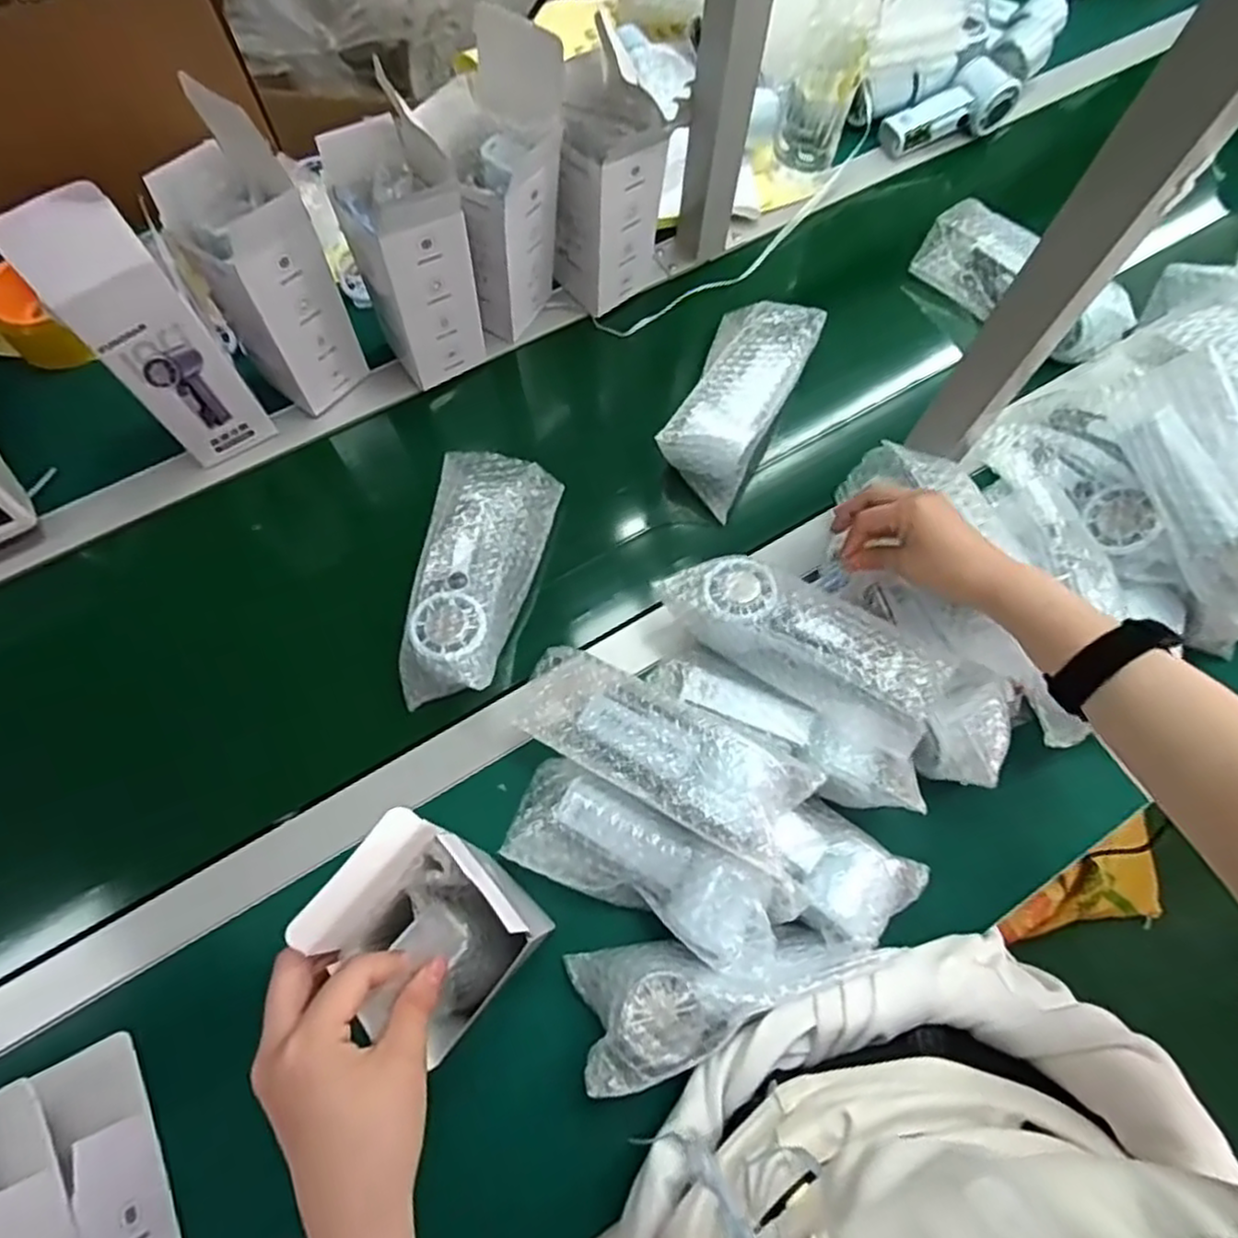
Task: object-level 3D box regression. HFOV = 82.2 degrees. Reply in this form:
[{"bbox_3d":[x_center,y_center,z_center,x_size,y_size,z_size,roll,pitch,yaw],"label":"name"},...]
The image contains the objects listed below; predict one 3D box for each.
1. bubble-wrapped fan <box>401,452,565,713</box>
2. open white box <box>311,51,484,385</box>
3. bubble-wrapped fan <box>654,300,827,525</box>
[{"bbox_3d":[-0.110,-0.040,0.568,0.092,0.065,0.207,5,74,2],"label":"bubble-wrapped fan"},{"bbox_3d":[-0.174,-0.302,0.600,0.091,0.186,0.096,-27,75,-7],"label":"open white box"},{"bbox_3d":[0.109,-0.208,0.642,0.086,0.059,0.211,24,75,7],"label":"bubble-wrapped fan"}]

